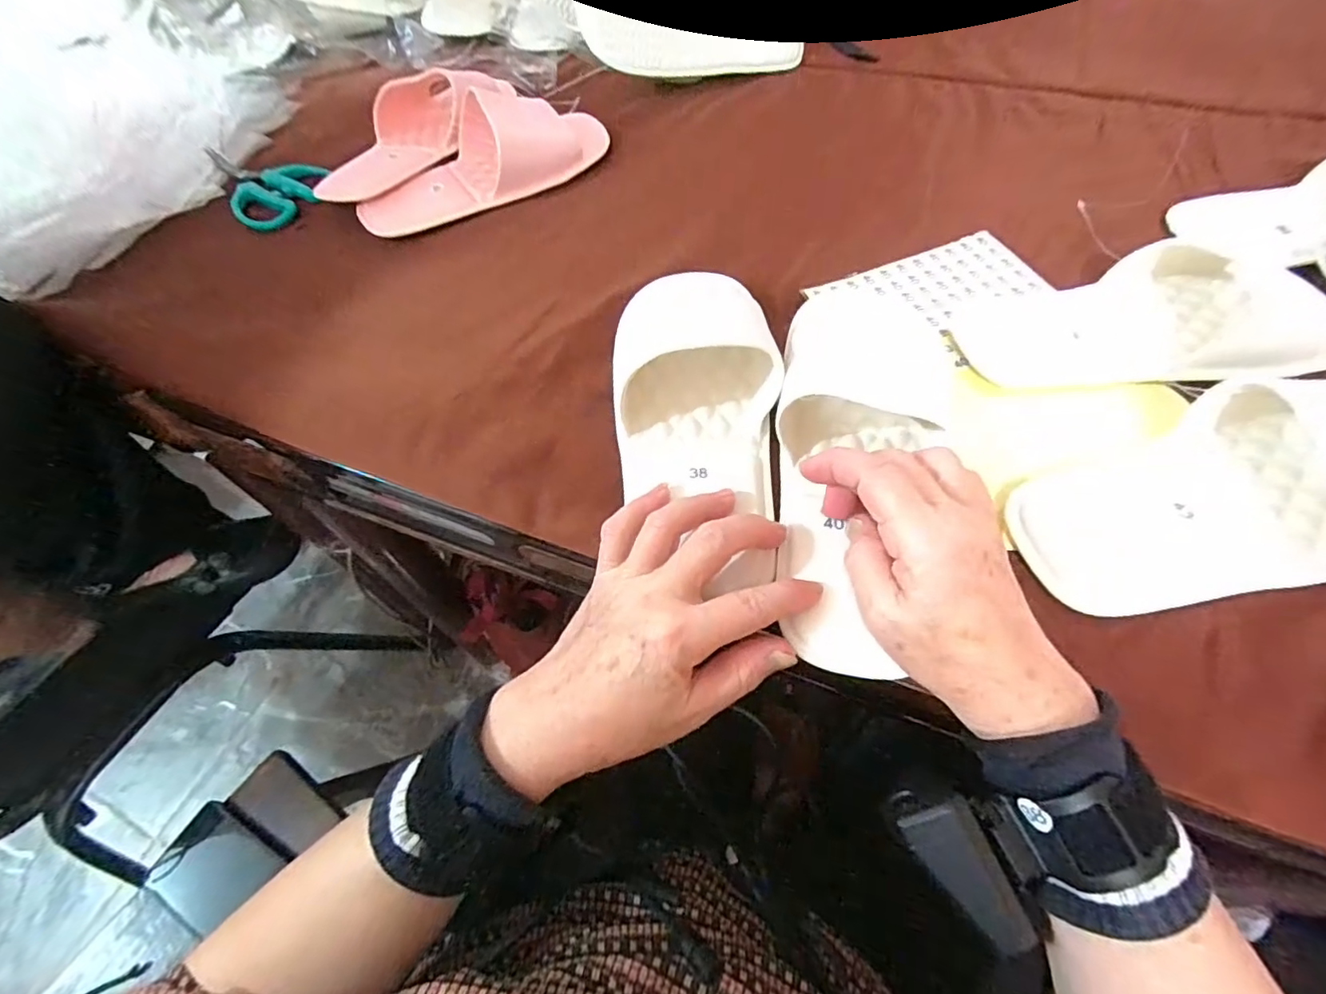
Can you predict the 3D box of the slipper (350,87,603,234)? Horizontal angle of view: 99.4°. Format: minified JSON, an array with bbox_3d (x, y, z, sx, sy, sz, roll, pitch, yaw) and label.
[{"bbox_3d":[-0.156,-0.296,0.474,0.217,0.054,0.088,-30,61,-14],"label":"slipper"}]

